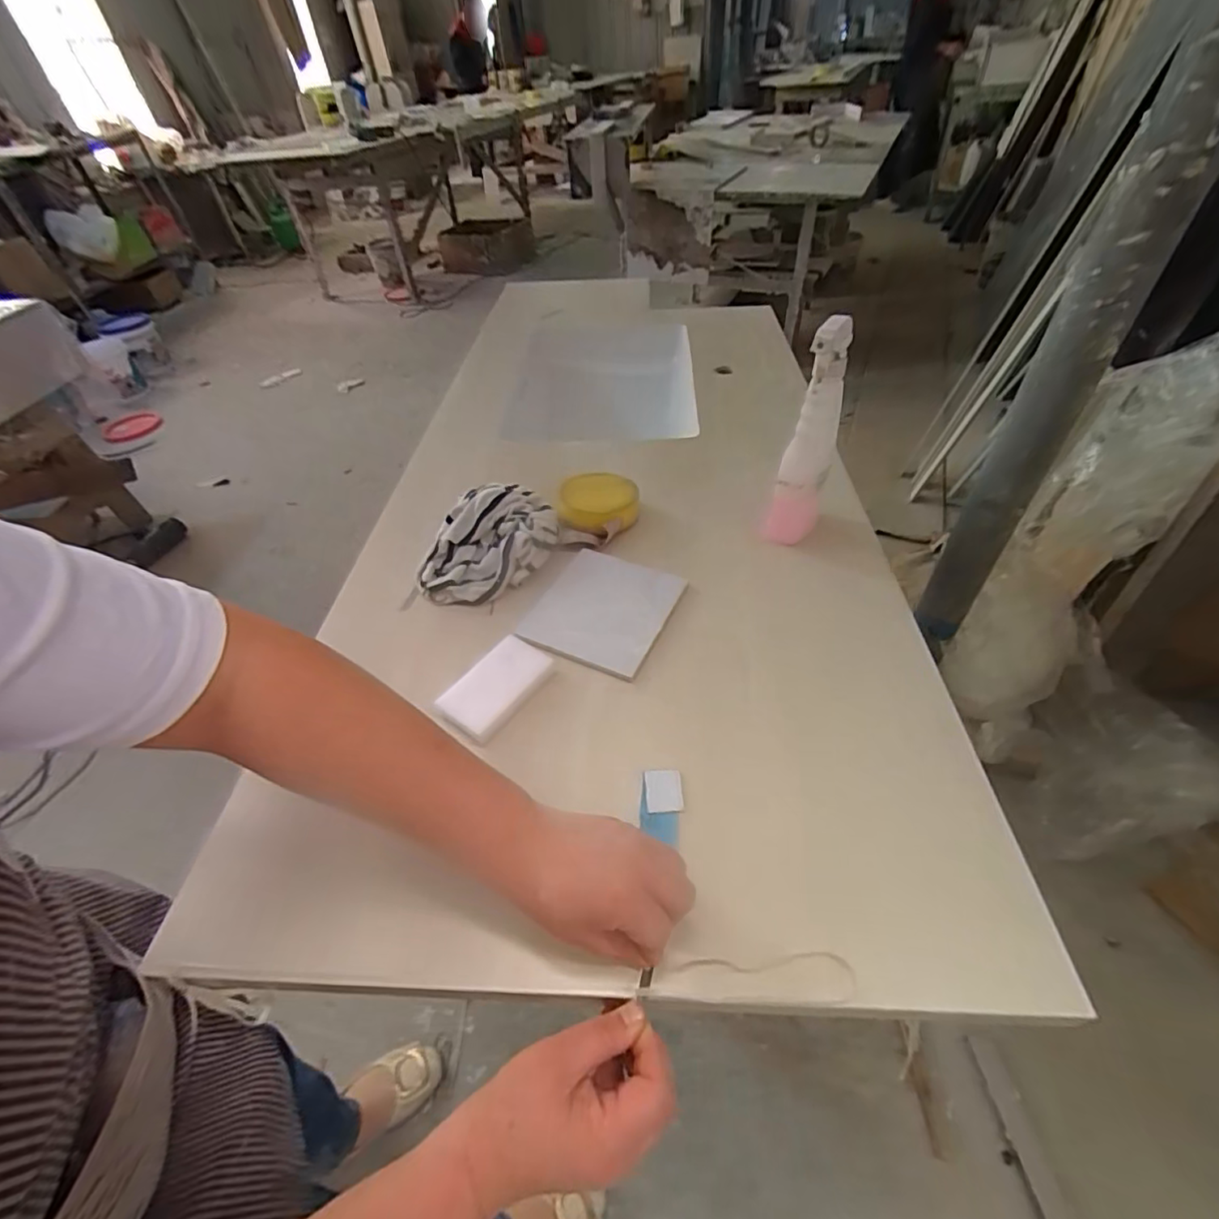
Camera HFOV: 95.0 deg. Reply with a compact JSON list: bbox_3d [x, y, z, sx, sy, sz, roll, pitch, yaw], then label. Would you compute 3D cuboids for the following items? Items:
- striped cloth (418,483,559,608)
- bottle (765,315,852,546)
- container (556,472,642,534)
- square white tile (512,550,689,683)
[{"bbox_3d":[-0.142,-0.078,0.665,0.151,0.058,0.163,4,47,10],"label":"striped cloth"},{"bbox_3d":[0.213,-0.183,0.596,0.056,0.232,0.073,17,51,21],"label":"bottle"},{"bbox_3d":[-0.012,-0.137,0.714,0.098,0.034,0.093,1,47,8],"label":"container"},{"bbox_3d":[-0.008,-0.001,0.606,0.142,0.009,0.155,19,53,24],"label":"square white tile"}]

